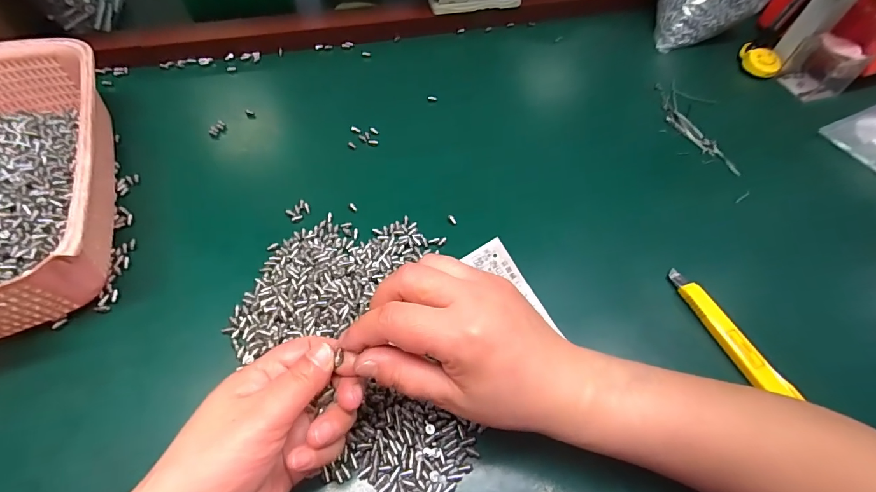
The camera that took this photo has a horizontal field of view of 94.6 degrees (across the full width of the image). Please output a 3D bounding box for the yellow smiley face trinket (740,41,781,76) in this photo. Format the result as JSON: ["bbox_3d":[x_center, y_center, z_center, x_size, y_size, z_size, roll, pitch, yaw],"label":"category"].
[{"bbox_3d":[0.432,-0.249,0.545,0.055,0.035,0.015,42,25,20],"label":"yellow smiley face trinket"}]

